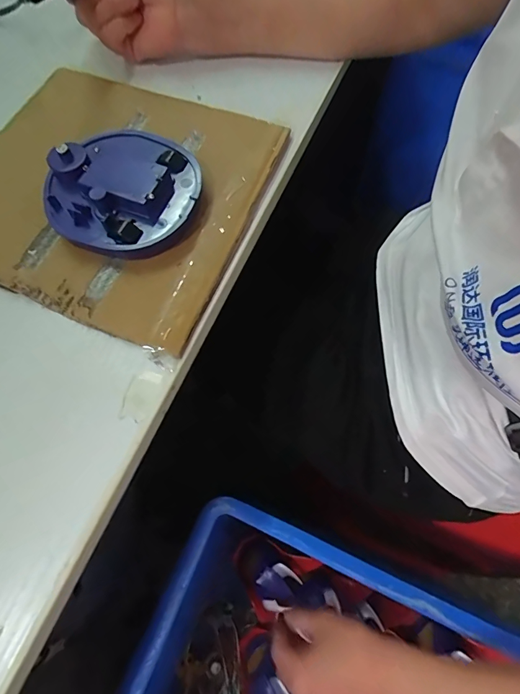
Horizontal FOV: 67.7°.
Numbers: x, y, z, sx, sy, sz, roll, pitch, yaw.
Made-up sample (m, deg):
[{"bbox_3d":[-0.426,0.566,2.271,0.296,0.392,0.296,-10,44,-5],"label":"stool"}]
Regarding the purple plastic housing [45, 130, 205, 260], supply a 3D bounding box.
[{"bbox_3d":[-0.096,-0.117,0.279,0.104,0.029,0.106,0,68,1],"label":"purple plastic housing"}]

